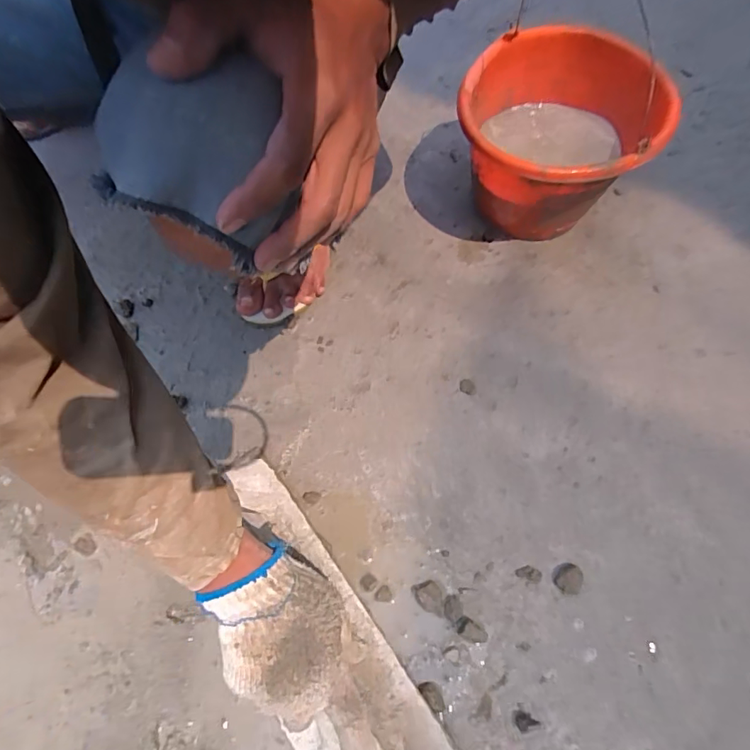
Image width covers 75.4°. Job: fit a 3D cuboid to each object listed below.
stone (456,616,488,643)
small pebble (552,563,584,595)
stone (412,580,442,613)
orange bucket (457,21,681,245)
[{"bbox_3d":[0.094,0.250,0.472,0.028,0.013,0.017,27,69,9],"label":"stone"},{"bbox_3d":[0.197,0.206,0.493,0.026,0.014,0.030,40,72,14],"label":"small pebble"},{"bbox_3d":[0.055,0.221,0.483,0.025,0.010,0.031,-27,70,-12],"label":"stone"},{"bbox_3d":[0.219,-0.288,0.617,0.220,0.172,0.243,30,70,11],"label":"orange bucket"}]

